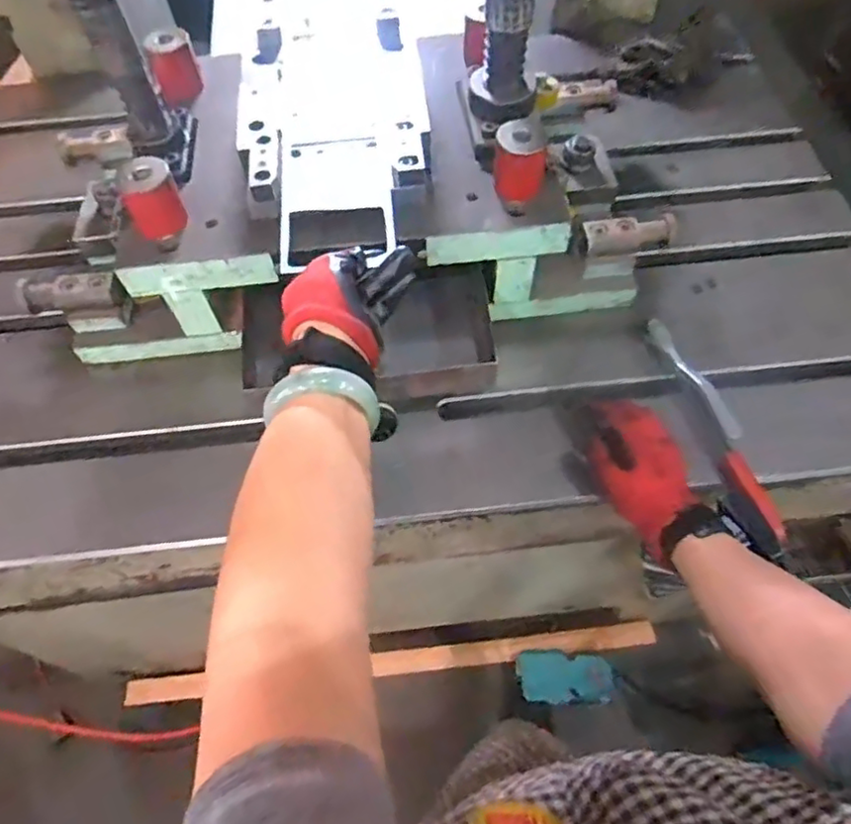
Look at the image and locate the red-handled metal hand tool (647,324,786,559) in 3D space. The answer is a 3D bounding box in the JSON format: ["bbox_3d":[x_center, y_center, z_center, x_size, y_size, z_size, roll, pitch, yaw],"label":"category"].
[{"bbox_3d":[0.302,0.013,0.648,0.044,0.029,0.273,-10,59,-4],"label":"red-handled metal hand tool"}]

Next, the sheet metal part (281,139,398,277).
[{"bbox_3d":[-0.078,-0.193,0.563,0.098,0.015,0.148,-5,58,-1],"label":"sheet metal part"}]

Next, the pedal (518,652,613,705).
[{"bbox_3d":[0.298,0.547,1.291,0.201,0.037,0.103,11,57,-15],"label":"pedal"}]

